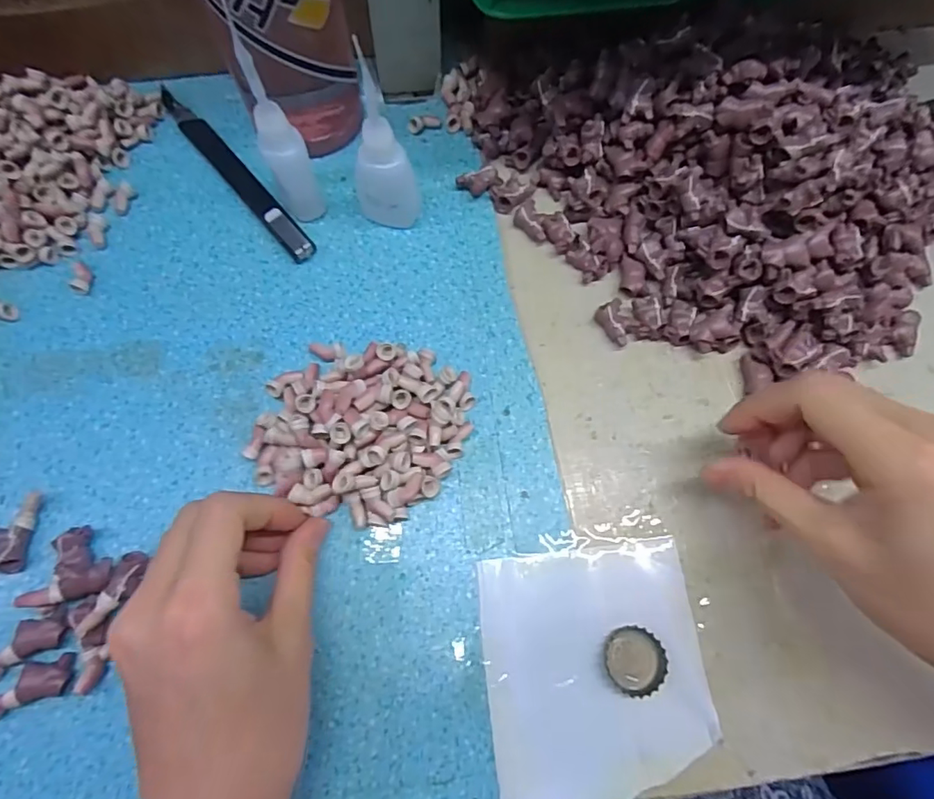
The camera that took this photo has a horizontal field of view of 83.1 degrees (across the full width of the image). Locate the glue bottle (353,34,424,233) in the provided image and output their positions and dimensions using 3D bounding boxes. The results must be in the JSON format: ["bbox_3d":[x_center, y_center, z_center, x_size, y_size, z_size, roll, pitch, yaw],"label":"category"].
[{"bbox_3d":[-0.044,-0.124,0.270,0.032,0.097,0.022,-15,74,-6],"label":"glue bottle"}]

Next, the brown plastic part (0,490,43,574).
[{"bbox_3d":[-0.216,0.062,0.250,0.015,0.013,0.037,5,73,0],"label":"brown plastic part"}]

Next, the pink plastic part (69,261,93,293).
[{"bbox_3d":[-0.215,-0.068,0.294,0.010,0.005,0.020,-5,73,-3],"label":"pink plastic part"}]

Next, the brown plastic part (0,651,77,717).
[{"bbox_3d":[-0.191,0.126,0.230,0.038,0.010,0.016,-19,74,-7],"label":"brown plastic part"}]

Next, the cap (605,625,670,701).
[{"bbox_3d":[0.077,0.119,0.241,0.027,0.006,0.028,0,73,-1],"label":"cap"}]

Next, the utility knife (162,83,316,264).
[{"bbox_3d":[-0.140,-0.137,0.317,0.014,0.010,0.150,-39,77,-12],"label":"utility knife"}]

